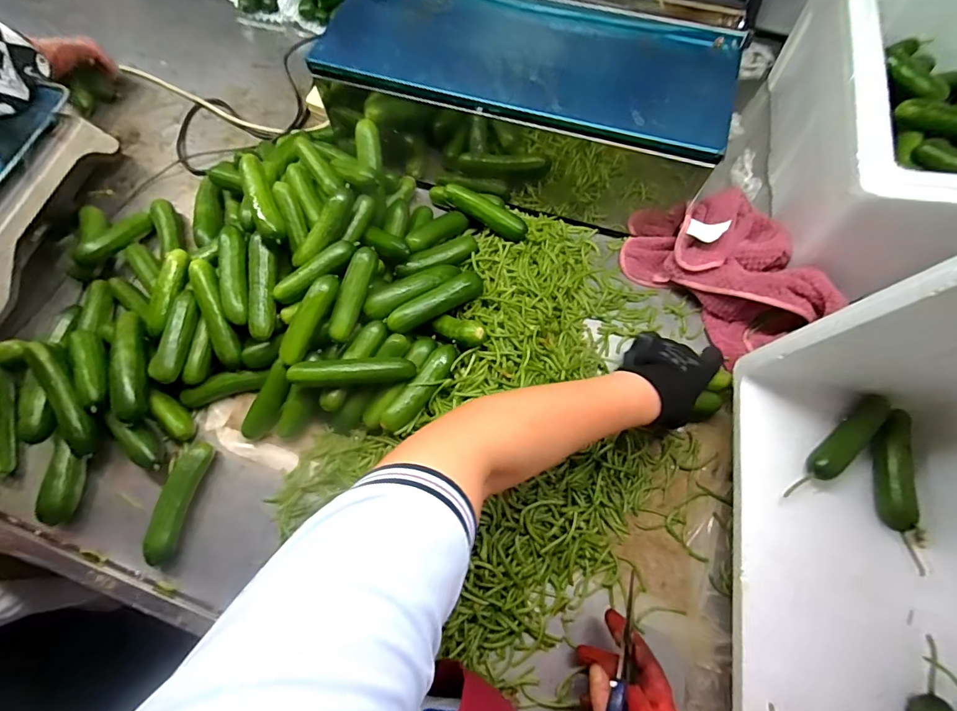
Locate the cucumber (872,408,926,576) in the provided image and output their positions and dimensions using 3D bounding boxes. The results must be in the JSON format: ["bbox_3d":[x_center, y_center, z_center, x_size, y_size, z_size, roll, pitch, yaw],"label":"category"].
[{"bbox_3d":[0.417,0.129,0.438,0.026,0.035,0.150,10,70,4],"label":"cucumber"}]

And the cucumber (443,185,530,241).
[{"bbox_3d":[0.012,-0.194,0.595,0.120,0.028,0.029,31,72,11],"label":"cucumber"}]

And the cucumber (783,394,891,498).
[{"bbox_3d":[0.371,0.098,0.448,0.145,0.024,0.032,-41,75,-14],"label":"cucumber"}]

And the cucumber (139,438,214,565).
[{"bbox_3d":[-0.330,0.161,0.488,0.028,0.034,0.127,7,70,3],"label":"cucumber"}]

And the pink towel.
[{"bbox_3d":[0.317,-0.107,0.558,0.174,0.084,0.251,-27,72,-10],"label":"pink towel"}]

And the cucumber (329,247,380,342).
[{"bbox_3d":[-0.145,-0.071,0.508,0.029,0.023,0.111,17,83,6],"label":"cucumber"}]

